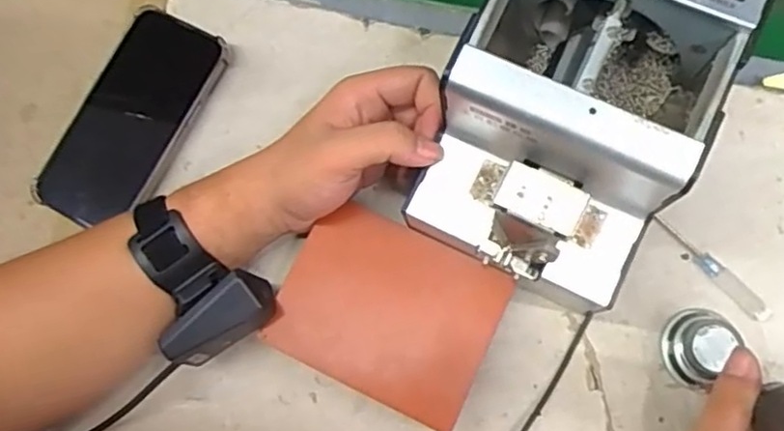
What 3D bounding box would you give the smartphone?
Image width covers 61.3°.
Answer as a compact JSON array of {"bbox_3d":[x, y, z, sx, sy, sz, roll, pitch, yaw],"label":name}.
[{"bbox_3d":[-0.189,-0.069,0.484,0.082,0.017,0.163,29,86,13],"label":"smartphone"}]

